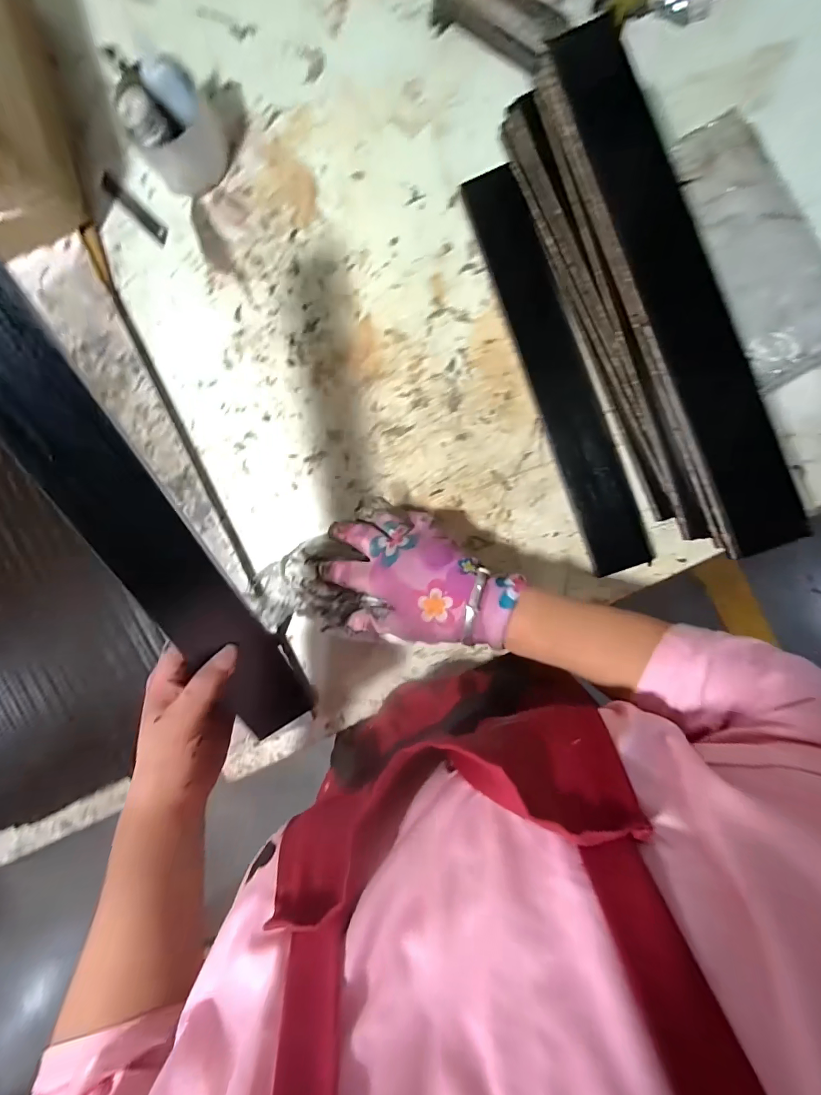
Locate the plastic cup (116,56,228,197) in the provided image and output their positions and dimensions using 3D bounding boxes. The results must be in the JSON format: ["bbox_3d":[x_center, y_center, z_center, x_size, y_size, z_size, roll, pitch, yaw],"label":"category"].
[{"bbox_3d":[-0.228,-0.406,0.422,0.075,0.064,0.061,-36,88,6],"label":"plastic cup"}]

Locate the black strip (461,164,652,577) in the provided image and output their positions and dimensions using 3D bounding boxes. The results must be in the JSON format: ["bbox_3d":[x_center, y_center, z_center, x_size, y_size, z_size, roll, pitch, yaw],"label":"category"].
[{"bbox_3d":[0.141,-0.167,0.410,0.055,0.022,0.390,-18,90,6],"label":"black strip"}]

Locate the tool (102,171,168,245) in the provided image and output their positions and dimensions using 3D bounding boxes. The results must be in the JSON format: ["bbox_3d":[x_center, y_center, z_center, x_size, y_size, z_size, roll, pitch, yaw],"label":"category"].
[{"bbox_3d":[-0.298,-0.364,0.461,0.105,0.004,0.016,44,96,3],"label":"tool"}]

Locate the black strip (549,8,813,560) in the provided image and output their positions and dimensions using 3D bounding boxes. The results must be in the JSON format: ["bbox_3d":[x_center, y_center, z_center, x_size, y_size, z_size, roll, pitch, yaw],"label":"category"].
[{"bbox_3d":[0.192,-0.187,0.314,0.055,0.020,0.392,-19,90,6],"label":"black strip"}]

